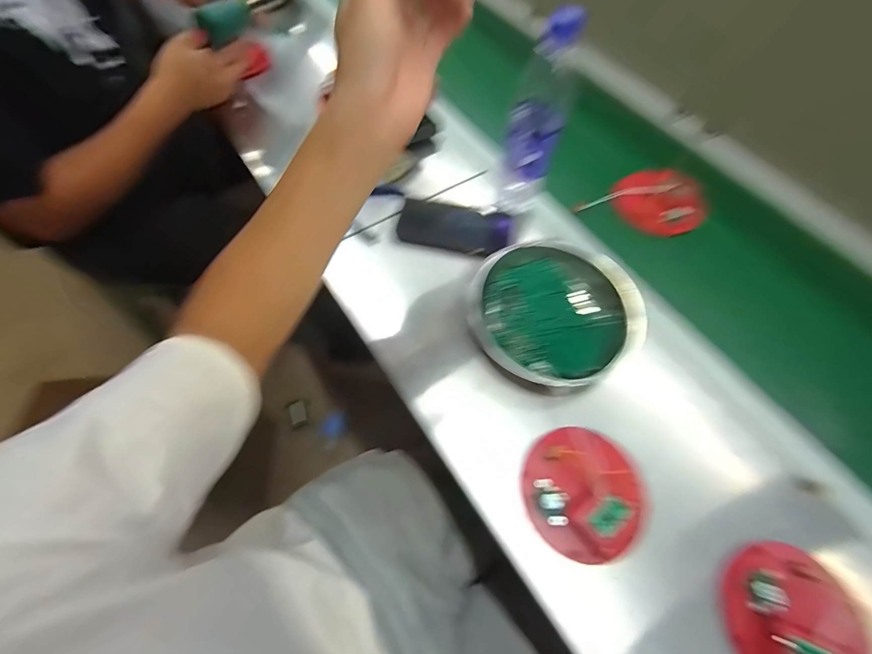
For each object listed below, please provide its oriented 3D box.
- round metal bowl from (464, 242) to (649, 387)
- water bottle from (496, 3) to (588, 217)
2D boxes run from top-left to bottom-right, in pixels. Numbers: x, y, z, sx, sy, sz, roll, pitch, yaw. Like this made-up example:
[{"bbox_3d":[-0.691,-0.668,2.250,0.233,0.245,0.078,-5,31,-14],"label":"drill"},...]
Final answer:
[{"bbox_3d":[0.140,-0.022,0.437,0.183,0.036,0.184,1,63,-1],"label":"round metal bowl"},{"bbox_3d":[0.121,-0.240,0.448,0.063,0.226,0.059,13,63,5],"label":"water bottle"}]

